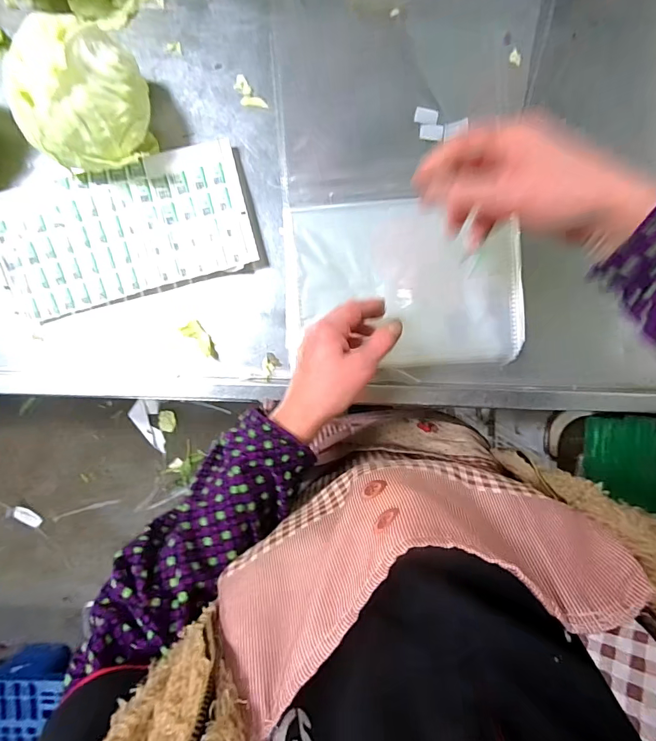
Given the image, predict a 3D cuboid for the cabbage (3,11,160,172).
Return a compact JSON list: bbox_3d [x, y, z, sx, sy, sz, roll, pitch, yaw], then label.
[{"bbox_3d":[-0.227,-0.256,0.379,0.099,0.095,0.121,17,94,-1],"label":"cabbage"}]

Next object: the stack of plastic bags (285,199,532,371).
[{"bbox_3d":[0.084,-0.096,0.449,0.261,0.023,0.179,-2,94,0],"label":"stack of plastic bags"}]

